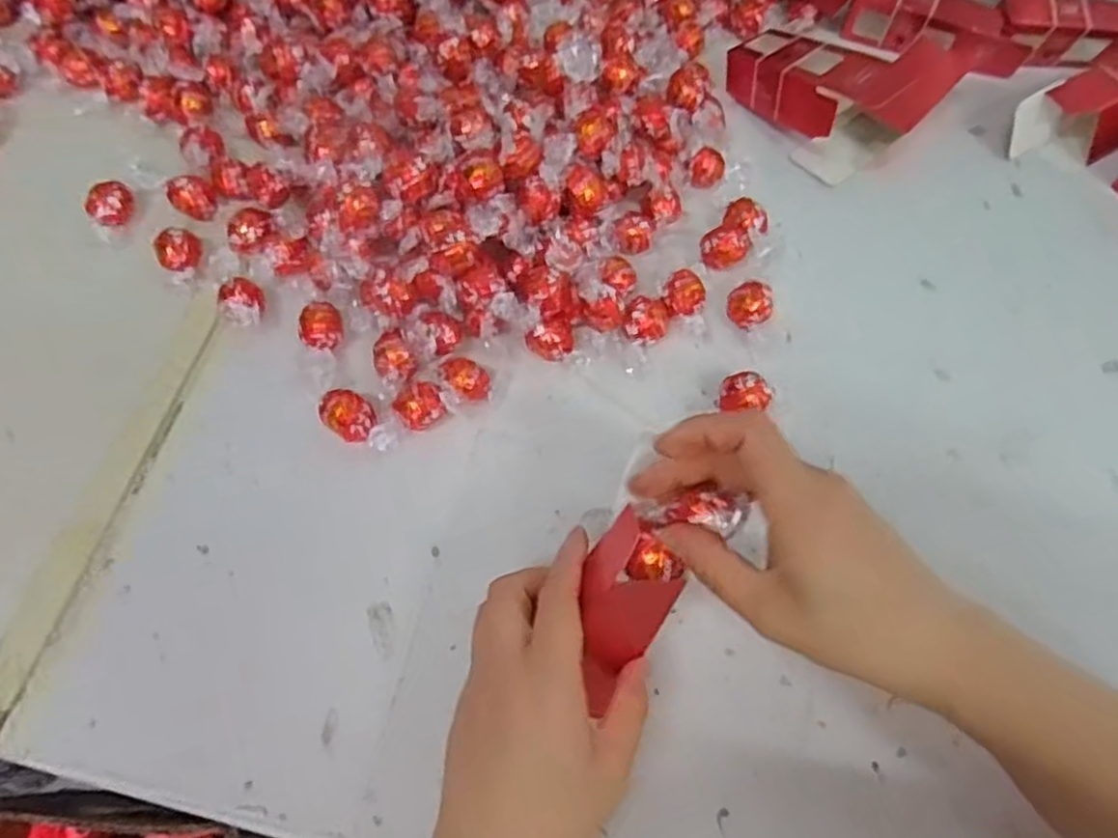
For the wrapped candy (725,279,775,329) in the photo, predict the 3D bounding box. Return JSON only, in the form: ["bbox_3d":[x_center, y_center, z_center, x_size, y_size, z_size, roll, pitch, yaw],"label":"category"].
[{"bbox_3d":[0.125,-0.072,0.468,0.029,0.024,0.027,-36,71,-16],"label":"wrapped candy"}]

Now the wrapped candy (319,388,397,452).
[{"bbox_3d":[-0.121,0.002,0.429,0.047,0.020,0.026,32,69,13],"label":"wrapped candy"}]

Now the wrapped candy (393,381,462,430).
[{"bbox_3d":[-0.080,-0.007,0.432,0.035,0.026,0.024,-31,70,-14],"label":"wrapped candy"}]

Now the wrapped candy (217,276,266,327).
[{"bbox_3d":[-0.203,-0.074,0.461,0.024,0.021,0.036,-7,66,-4],"label":"wrapped candy"}]

